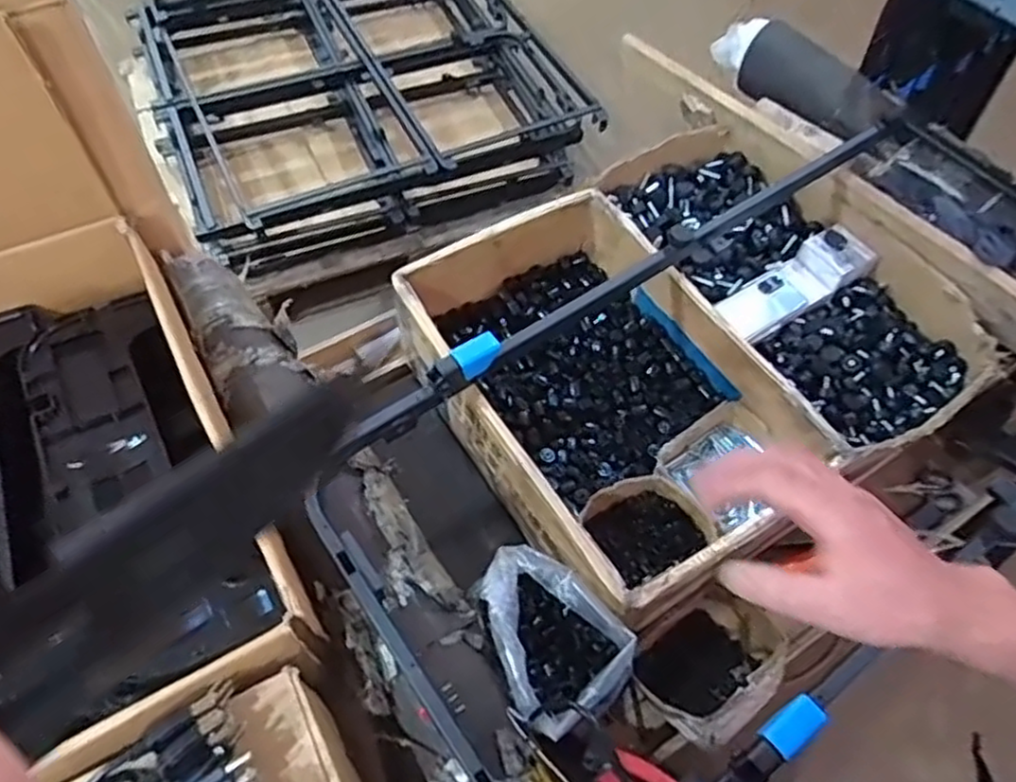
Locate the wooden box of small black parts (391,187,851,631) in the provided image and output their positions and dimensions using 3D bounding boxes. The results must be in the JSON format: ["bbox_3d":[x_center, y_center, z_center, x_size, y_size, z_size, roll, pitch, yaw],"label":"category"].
[{"bbox_3d":[0.119,0.002,0.946,0.351,0.159,0.543,-26,63,-17],"label":"wooden box of small black parts"}]

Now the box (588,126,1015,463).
[{"bbox_3d":[0.406,-0.181,1.080,0.309,0.103,0.610,-29,64,-18],"label":"box"}]

